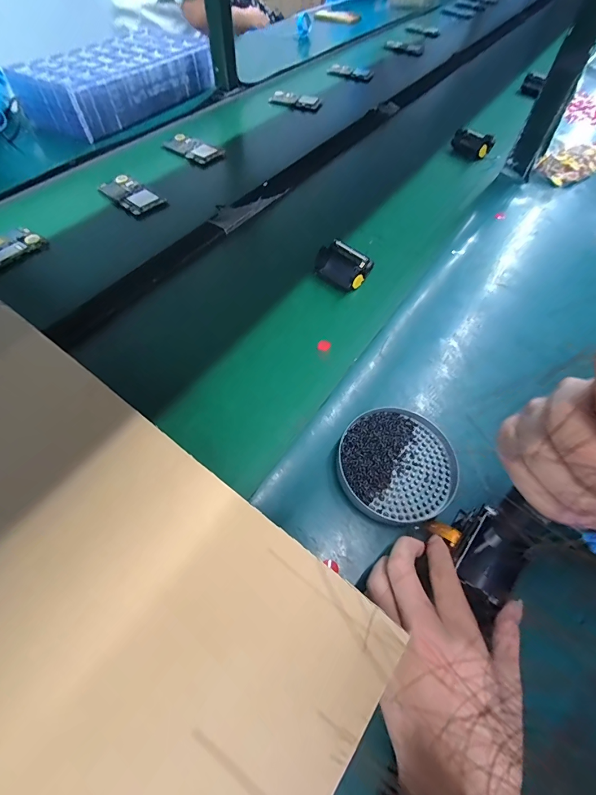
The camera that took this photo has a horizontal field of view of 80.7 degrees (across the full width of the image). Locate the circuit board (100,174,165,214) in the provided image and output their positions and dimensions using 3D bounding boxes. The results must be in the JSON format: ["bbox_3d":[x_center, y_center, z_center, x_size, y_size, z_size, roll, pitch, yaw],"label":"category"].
[{"bbox_3d":[-0.290,-0.354,0.606,0.115,0.008,0.062,35,63,19],"label":"circuit board"}]

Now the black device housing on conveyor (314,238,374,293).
[{"bbox_3d":[0.062,-0.190,0.502,0.046,0.035,0.075,-39,66,-22],"label":"black device housing on conveyor"}]

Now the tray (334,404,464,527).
[{"bbox_3d":[0.097,0.064,0.345,0.113,0.015,0.111,0,58,-1],"label":"tray"}]

